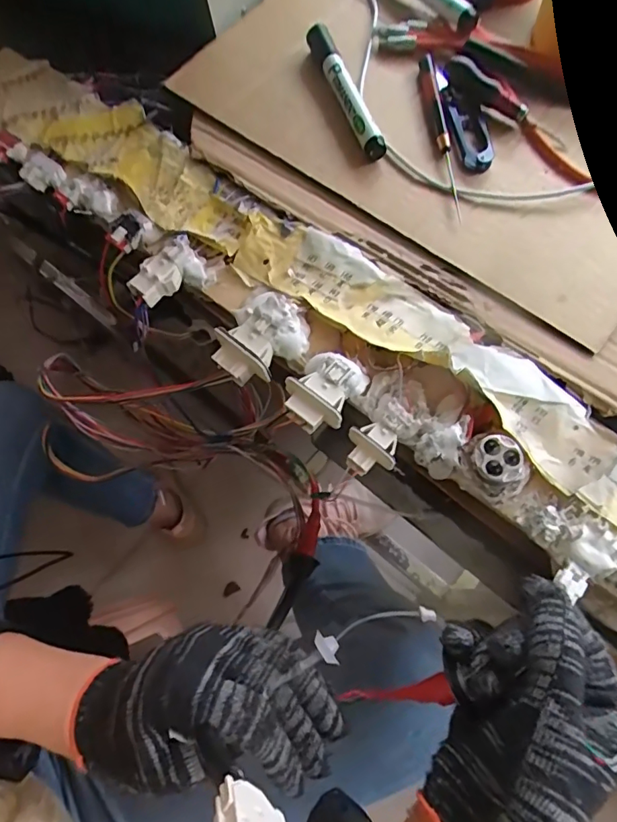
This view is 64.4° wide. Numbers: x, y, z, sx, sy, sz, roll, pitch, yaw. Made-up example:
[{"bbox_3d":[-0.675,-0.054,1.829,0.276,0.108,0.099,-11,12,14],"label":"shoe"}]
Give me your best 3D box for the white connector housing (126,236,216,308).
[{"bbox_3d":[-0.094,-0.091,0.333,0.051,0.020,0.033,-40,73,-12],"label":"white connector housing"}]

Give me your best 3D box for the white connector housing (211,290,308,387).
[{"bbox_3d":[-0.034,-0.048,0.313,0.060,0.024,0.050,-40,73,-12],"label":"white connector housing"}]

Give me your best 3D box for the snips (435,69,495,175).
[{"bbox_3d":[0.122,-0.224,0.377,0.029,0.011,0.094,-8,69,-1],"label":"snips"}]

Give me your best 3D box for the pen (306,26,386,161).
[{"bbox_3d":[0.027,-0.251,0.380,0.017,0.017,0.138,-18,70,-4],"label":"pen"}]

